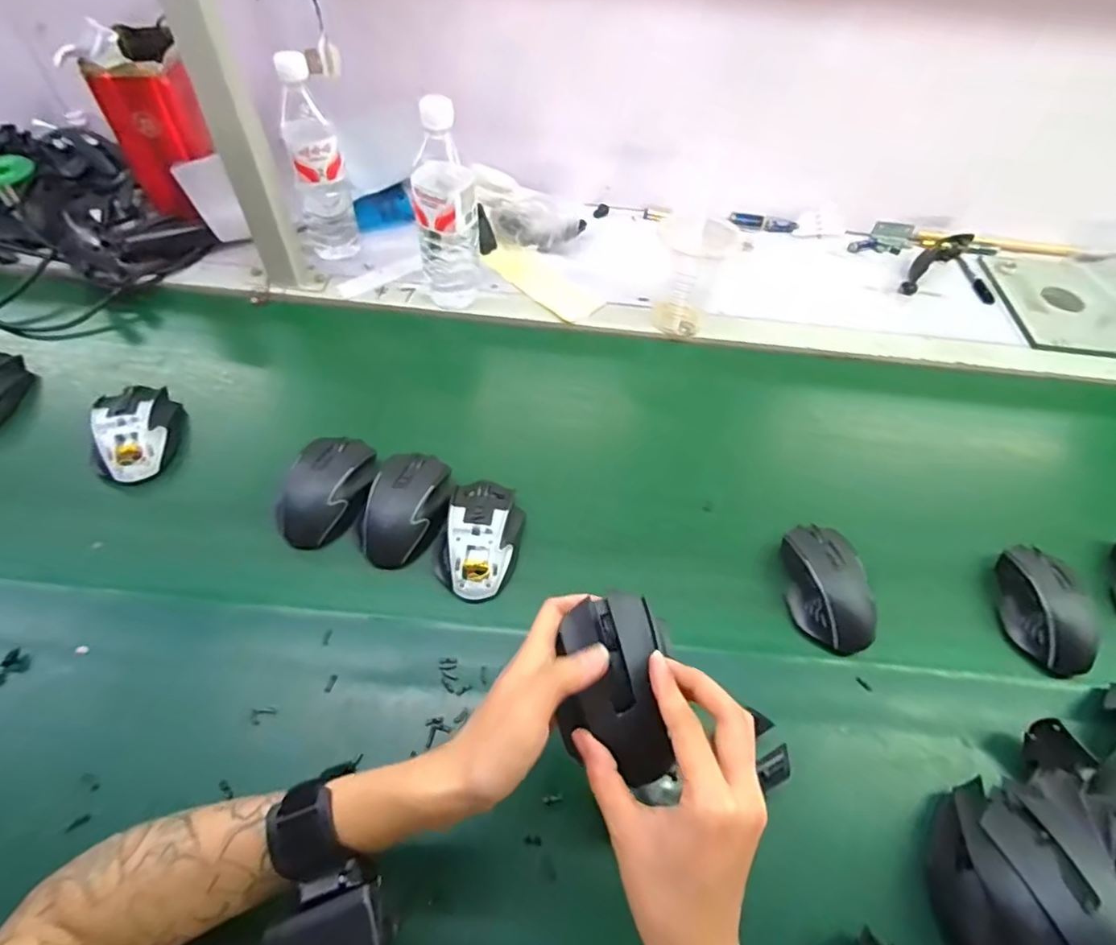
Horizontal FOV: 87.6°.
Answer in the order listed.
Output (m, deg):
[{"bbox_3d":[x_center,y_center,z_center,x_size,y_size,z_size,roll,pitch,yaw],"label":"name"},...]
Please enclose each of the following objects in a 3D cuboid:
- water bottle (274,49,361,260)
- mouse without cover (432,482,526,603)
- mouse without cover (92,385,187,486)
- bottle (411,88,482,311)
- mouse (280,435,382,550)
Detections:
[{"bbox_3d":[-0.291,-0.361,0.699,0.062,0.224,0.053,-17,57,-16],"label":"water bottle"},{"bbox_3d":[-0.071,0.060,0.534,0.074,0.051,0.109,15,55,7],"label":"mouse without cover"},{"bbox_3d":[-0.417,-0.041,0.582,0.073,0.046,0.100,-15,57,-15],"label":"mouse without cover"},{"bbox_3d":[-0.125,-0.284,0.655,0.071,0.223,0.069,-5,55,-7],"label":"bottle"},{"bbox_3d":[-0.217,0.016,0.553,0.078,0.049,0.116,14,55,6],"label":"mouse"}]

